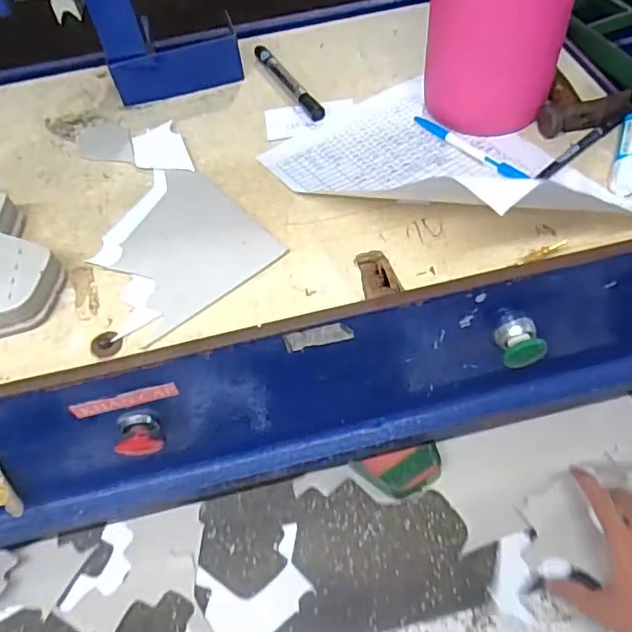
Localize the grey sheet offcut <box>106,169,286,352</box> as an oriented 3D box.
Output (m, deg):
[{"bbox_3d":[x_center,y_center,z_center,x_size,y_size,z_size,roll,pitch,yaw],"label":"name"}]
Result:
[{"bbox_3d":[-0.116,-0.064,0.485,0.123,0.005,0.146,-36,60,-19],"label":"grey sheet offcut"}]

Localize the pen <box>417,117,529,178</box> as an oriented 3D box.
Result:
[{"bbox_3d":[0.140,-0.158,0.528,0.014,0.007,0.128,-36,59,-19],"label":"pen"}]

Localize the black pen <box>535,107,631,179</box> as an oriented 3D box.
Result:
[{"bbox_3d":[0.244,-0.157,0.514,0.126,0.008,0.011,-36,59,-19],"label":"black pen"}]

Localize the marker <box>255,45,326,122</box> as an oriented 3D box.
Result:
[{"bbox_3d":[-0.030,-0.251,0.607,0.017,0.010,0.145,-26,56,-13],"label":"marker"}]

